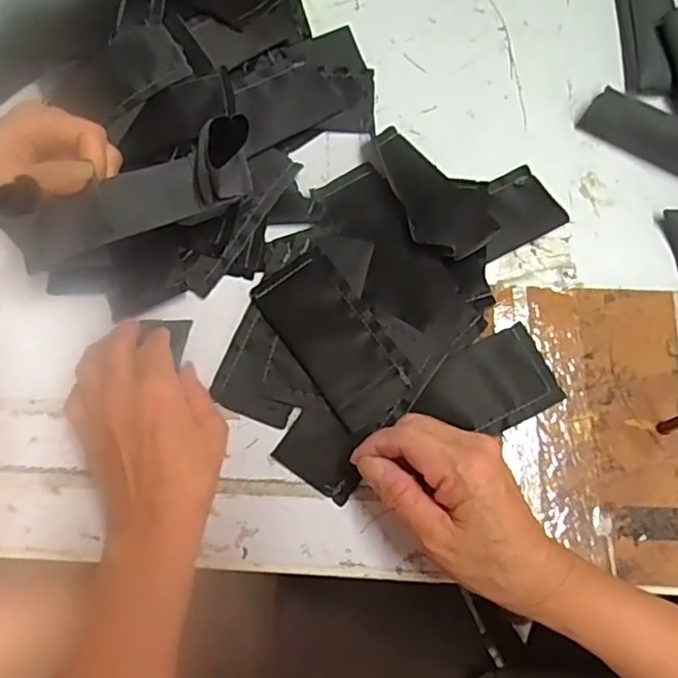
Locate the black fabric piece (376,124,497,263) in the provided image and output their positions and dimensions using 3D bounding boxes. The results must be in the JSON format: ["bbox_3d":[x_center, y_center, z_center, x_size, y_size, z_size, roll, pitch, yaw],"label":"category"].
[{"bbox_3d":[0.067,-0.106,0.422,0.065,0.019,0.115,-21,73,-5],"label":"black fabric piece"}]

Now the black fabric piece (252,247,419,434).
[{"bbox_3d":[-0.003,-0.003,0.395,0.055,0.006,0.117,-34,75,-9],"label":"black fabric piece"}]

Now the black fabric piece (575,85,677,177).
[{"bbox_3d":[0.222,-0.141,0.423,0.104,0.038,0.032,36,77,12],"label":"black fabric piece"}]

